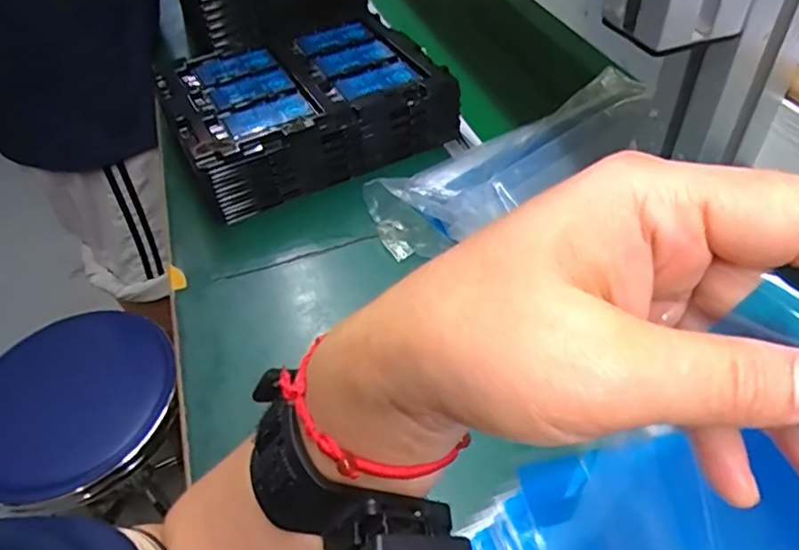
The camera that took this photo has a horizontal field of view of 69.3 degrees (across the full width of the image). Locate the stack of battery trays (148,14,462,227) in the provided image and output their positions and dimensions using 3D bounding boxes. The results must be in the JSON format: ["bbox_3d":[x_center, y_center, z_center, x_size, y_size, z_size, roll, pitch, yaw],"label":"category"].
[{"bbox_3d":[-0.104,-0.176,0.624,0.269,0.087,0.215,-21,48,-18],"label":"stack of battery trays"}]

